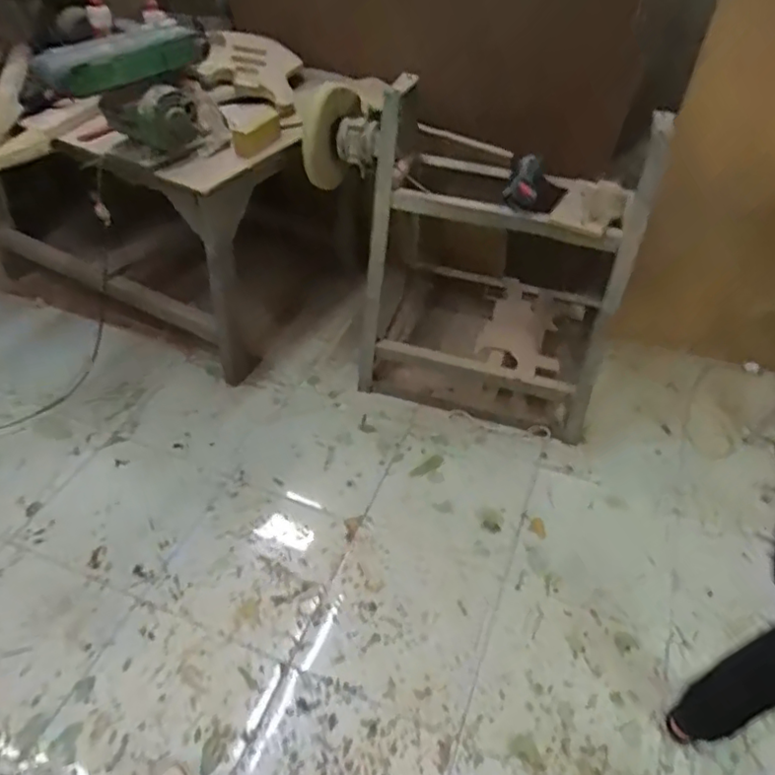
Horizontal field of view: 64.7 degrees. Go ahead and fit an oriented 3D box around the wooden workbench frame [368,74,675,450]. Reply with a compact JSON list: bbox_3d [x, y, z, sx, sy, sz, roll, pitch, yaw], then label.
[{"bbox_3d":[0.316,-0.385,1.816,0.758,0.861,0.504,12,45,8],"label":"wooden workbench frame"}]

